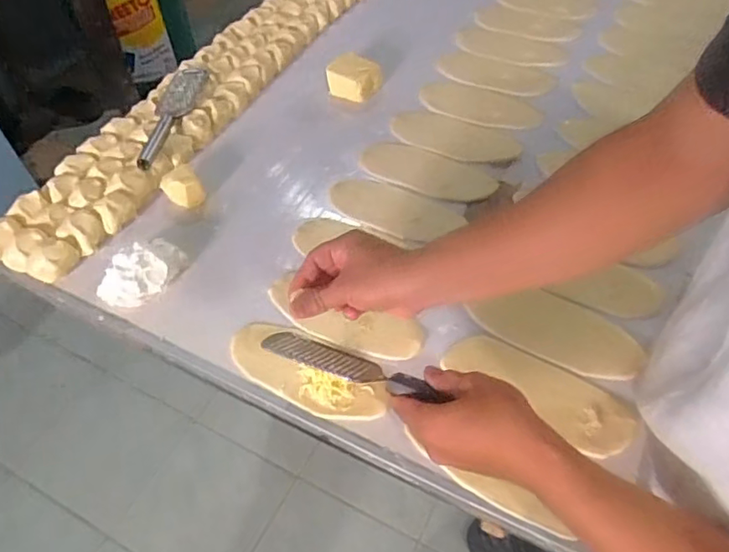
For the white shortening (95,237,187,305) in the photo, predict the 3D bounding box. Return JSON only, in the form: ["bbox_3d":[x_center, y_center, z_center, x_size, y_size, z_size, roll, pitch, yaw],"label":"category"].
[{"bbox_3d":[-0.257,-0.006,0.669,0.060,0.049,0.103,35,61,26],"label":"white shortening"}]

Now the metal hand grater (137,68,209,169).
[{"bbox_3d":[-0.277,-0.232,0.817,0.053,0.015,0.221,6,53,7],"label":"metal hand grater"}]

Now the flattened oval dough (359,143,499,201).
[{"bbox_3d":[0.084,-0.138,0.765,0.179,0.008,0.078,18,55,16],"label":"flattened oval dough"}]

